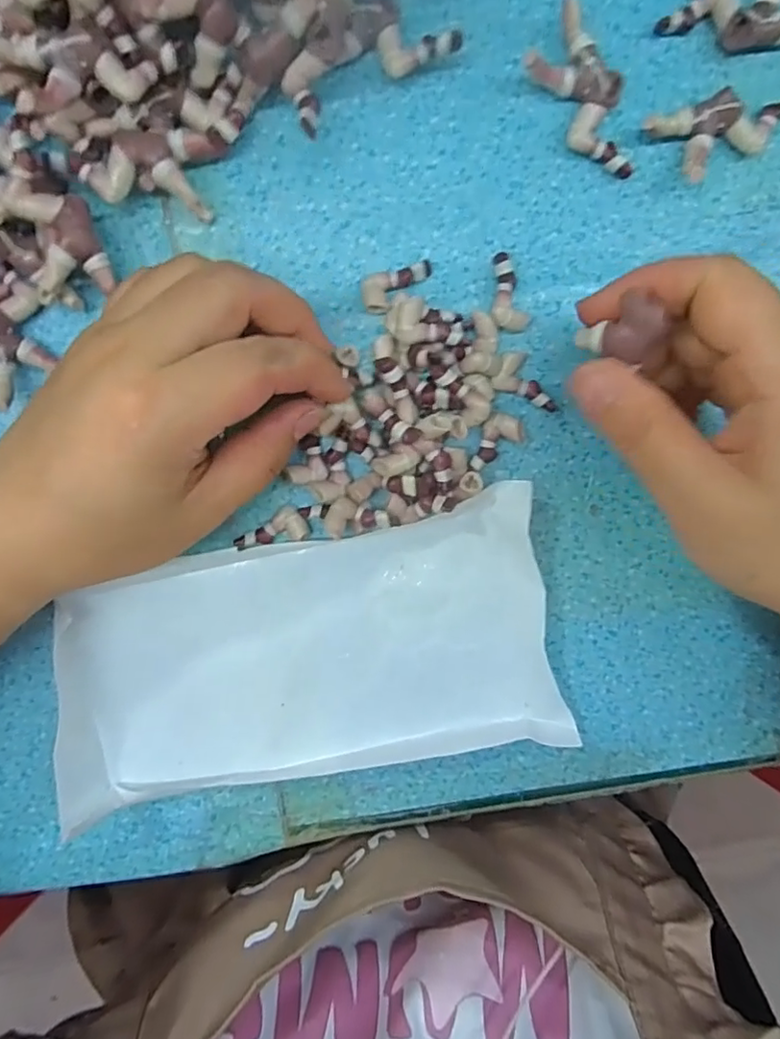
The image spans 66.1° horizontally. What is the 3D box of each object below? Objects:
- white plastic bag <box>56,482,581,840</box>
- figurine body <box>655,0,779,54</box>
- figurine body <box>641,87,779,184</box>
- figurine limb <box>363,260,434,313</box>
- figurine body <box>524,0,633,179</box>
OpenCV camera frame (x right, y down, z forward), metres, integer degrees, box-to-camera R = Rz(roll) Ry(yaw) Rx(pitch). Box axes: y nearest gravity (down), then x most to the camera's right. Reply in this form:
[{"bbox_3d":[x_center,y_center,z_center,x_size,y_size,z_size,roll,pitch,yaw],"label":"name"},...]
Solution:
[{"bbox_3d":[-0.033,0.060,0.243,0.196,0.019,0.104,-13,98,-1],"label":"white plastic bag"},{"bbox_3d":[0.126,-0.181,0.215,0.054,0.015,0.028,-15,98,0],"label":"figurine body"},{"bbox_3d":[0.124,-0.143,0.221,0.058,0.013,0.025,-21,98,1],"label":"figurine body"},{"bbox_3d":[0.003,-0.088,0.228,0.028,0.009,0.014,-15,98,0],"label":"figurine limb"},{"bbox_3d":[0.071,-0.151,0.218,0.025,0.015,0.057,-39,98,3],"label":"figurine body"}]

